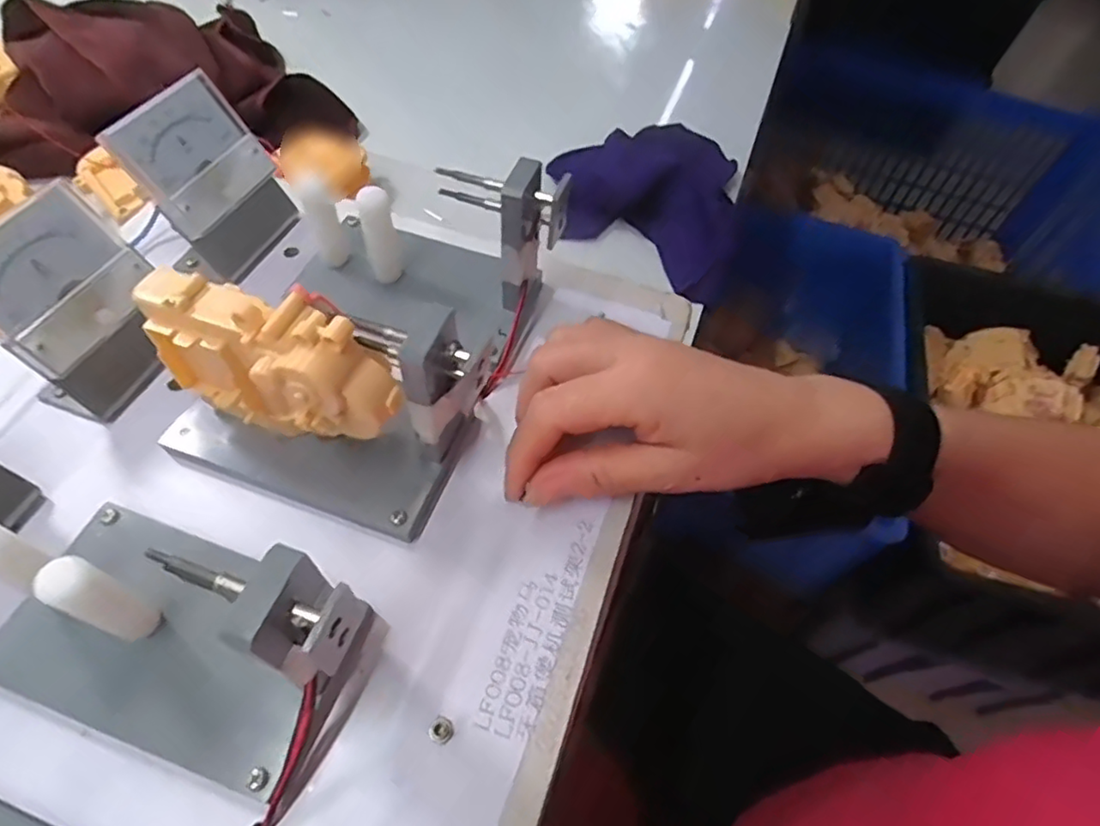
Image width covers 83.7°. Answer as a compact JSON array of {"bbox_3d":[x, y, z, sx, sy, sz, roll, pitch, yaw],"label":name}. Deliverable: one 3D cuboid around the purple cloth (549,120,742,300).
[{"bbox_3d":[0.075,-0.179,0.477,0.142,0.040,0.172,16,57,6],"label":"purple cloth"}]

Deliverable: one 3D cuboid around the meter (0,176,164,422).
[{"bbox_3d":[-0.204,-0.048,0.267,0.038,0.070,0.067,20,58,8],"label":"meter"}]

